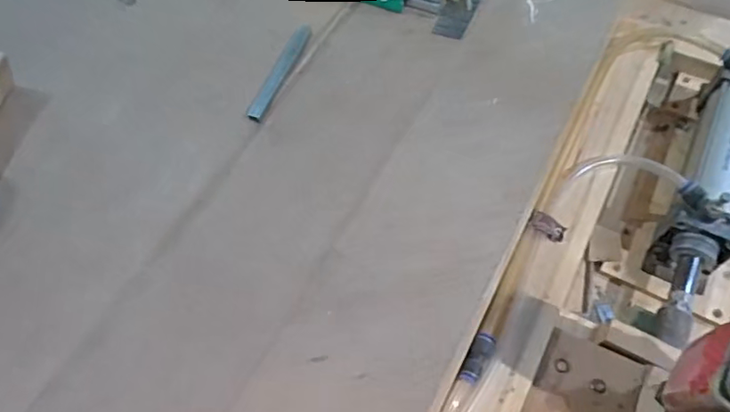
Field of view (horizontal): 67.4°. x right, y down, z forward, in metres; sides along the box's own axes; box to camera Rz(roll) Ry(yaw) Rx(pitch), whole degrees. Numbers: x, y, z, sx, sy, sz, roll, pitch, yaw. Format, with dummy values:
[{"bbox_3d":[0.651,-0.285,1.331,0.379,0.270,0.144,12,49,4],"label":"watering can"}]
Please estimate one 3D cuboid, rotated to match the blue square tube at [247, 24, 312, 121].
[{"bbox_3d":[-0.077,-0.122,0.496,0.016,0.006,0.110,26,65,0],"label":"blue square tube"}]

